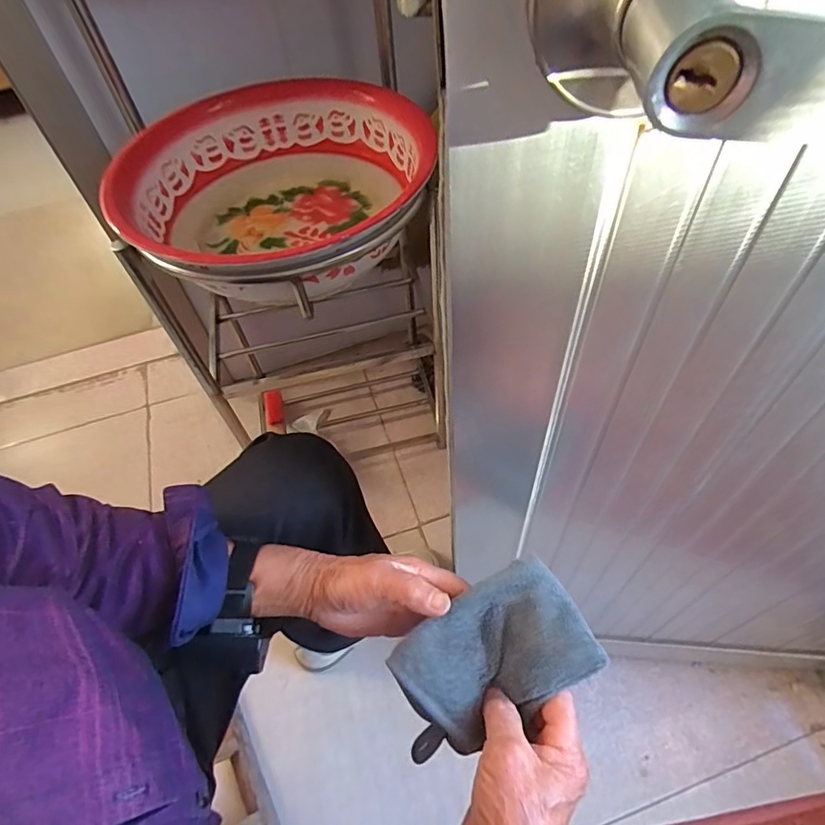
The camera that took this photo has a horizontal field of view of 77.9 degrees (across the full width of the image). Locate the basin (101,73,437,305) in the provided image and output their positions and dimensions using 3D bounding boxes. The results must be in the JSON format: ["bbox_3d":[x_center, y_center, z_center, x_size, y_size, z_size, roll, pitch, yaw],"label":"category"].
[{"bbox_3d":[-0.175,-0.278,0.656,0.372,0.110,0.383,-4,55,2],"label":"basin"}]

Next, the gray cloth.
[{"bbox_3d":[0.061,0.189,0.388,0.149,0.031,0.094,-30,58,-16],"label":"gray cloth"}]

